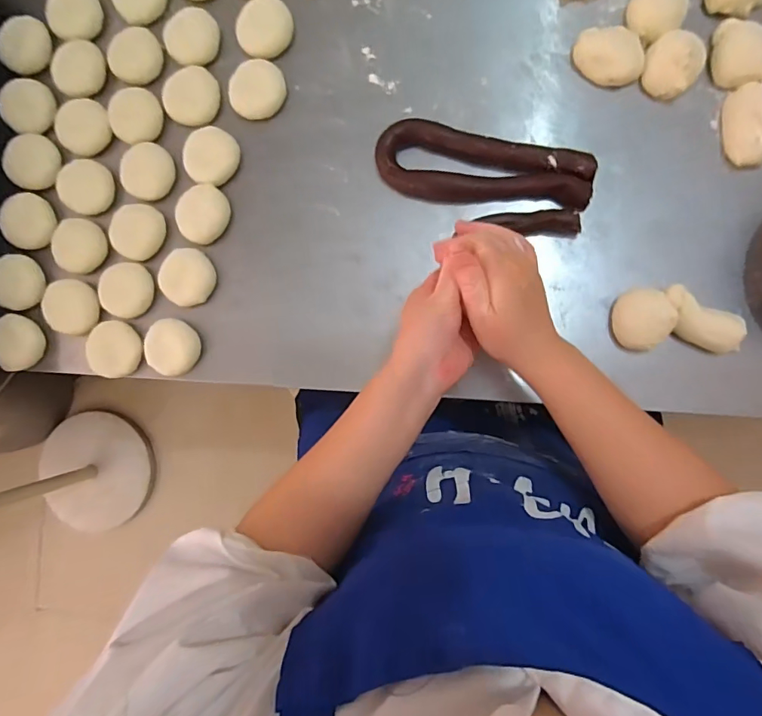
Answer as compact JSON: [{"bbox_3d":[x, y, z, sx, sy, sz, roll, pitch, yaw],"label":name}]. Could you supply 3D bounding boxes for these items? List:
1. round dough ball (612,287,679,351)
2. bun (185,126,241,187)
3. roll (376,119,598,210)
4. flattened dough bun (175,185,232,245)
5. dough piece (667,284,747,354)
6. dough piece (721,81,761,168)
[{"bbox_3d":[0.282,-0.043,0.505,0.059,0.035,0.058,0,88,7],"label":"round dough ball"},{"bbox_3d":[-0.207,-0.246,0.566,0.060,0.022,0.066,0,88,7],"label":"bun"},{"bbox_3d":[0.116,-0.214,0.533,0.241,0.028,0.078,14,90,7],"label":"roll"},{"bbox_3d":[-0.219,-0.178,0.565,0.061,0.017,0.068,38,93,7],"label":"flattened dough bun"},{"bbox_3d":[0.344,-0.038,0.504,0.091,0.036,0.045,33,92,7],"label":"dough piece"},{"bbox_3d":[0.403,-0.253,0.504,0.050,0.030,0.088,1,88,7],"label":"dough piece"}]

